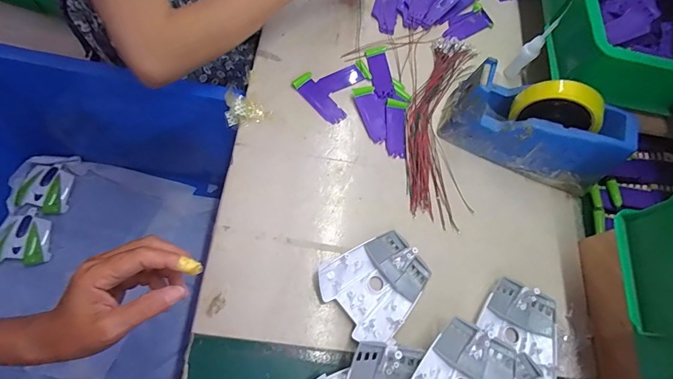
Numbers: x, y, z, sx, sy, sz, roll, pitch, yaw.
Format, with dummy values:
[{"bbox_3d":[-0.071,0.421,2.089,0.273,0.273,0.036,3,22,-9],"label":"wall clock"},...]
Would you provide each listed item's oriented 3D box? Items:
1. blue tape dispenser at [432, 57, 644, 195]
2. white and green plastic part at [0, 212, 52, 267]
[{"bbox_3d":[0.242,-0.078,0.442,0.202,0.095,0.071,25,67,1],"label":"blue tape dispenser"},{"bbox_3d":[-0.599,0.092,0.709,0.088,0.021,0.101,10,71,-27],"label":"white and green plastic part"}]

